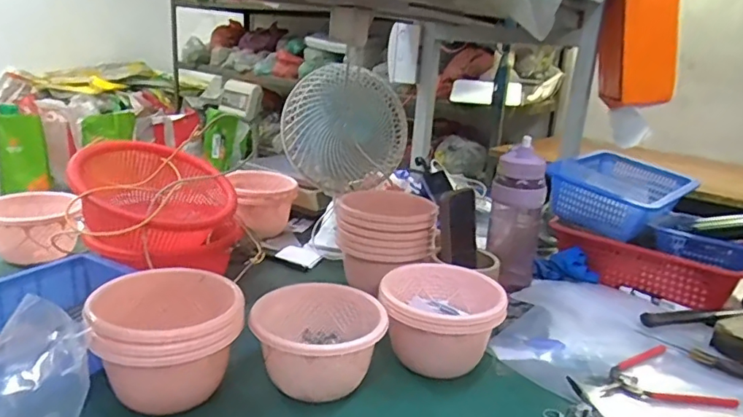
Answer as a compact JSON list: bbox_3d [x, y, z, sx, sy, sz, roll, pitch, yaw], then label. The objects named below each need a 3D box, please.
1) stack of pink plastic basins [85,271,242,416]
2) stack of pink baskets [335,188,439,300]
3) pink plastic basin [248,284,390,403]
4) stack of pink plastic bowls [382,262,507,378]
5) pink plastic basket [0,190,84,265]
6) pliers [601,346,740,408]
[{"bbox_3d":[-0.216,0.141,0.593,0.142,0.112,0.153,0,17,-13],"label":"stack of pink plastic basins"},{"bbox_3d":[0.028,0.044,0.843,0.144,0.133,0.135,7,16,10],"label":"stack of pink baskets"},{"bbox_3d":[-0.059,0.156,0.611,0.144,0.090,0.133,2,16,-8],"label":"pink plastic basin"},{"bbox_3d":[0.086,0.143,0.664,0.141,0.101,0.143,7,16,11],"label":"stack of pink plastic bowls"},{"bbox_3d":[-0.546,0.029,0.874,0.130,0.082,0.142,-3,17,-22],"label":"pink plastic basket"},{"bbox_3d":[0.344,0.211,0.656,0.140,0.013,0.115,-2,17,-19],"label":"pliers"}]

